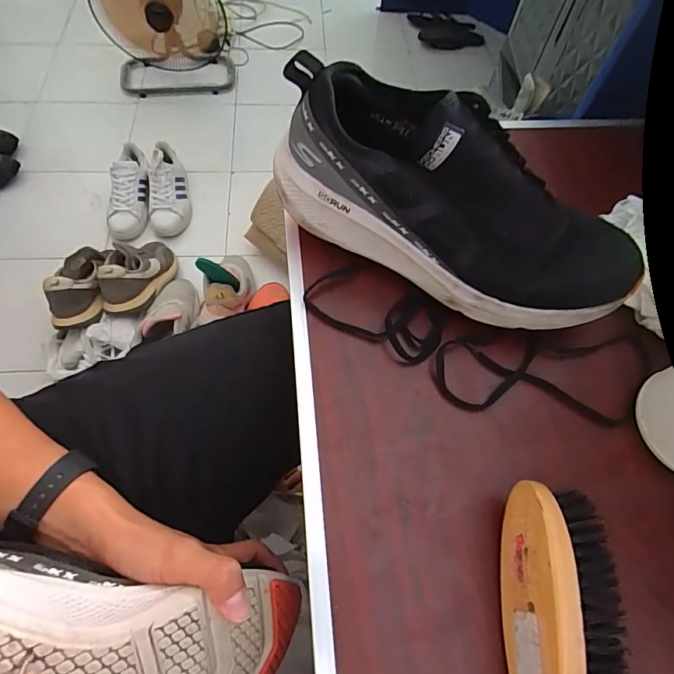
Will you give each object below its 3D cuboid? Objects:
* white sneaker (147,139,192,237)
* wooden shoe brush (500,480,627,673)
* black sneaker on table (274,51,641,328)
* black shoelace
[{"bbox_3d":[-0.432,-0.370,1.140,0.094,0.094,0.240,-6,74,-5],"label":"white sneaker"},{"bbox_3d":[0.112,0.195,0.210,0.052,0.048,0.231,8,62,1],"label":"wooden shoe brush"},{"bbox_3d":[0.081,-0.095,0.319,0.273,0.100,0.097,29,64,0],"label":"black sneaker on table"},{"bbox_3d":[0.100,0.009,0.327,0.254,0.017,0.083,17,63,5],"label":"black shoelace"}]

